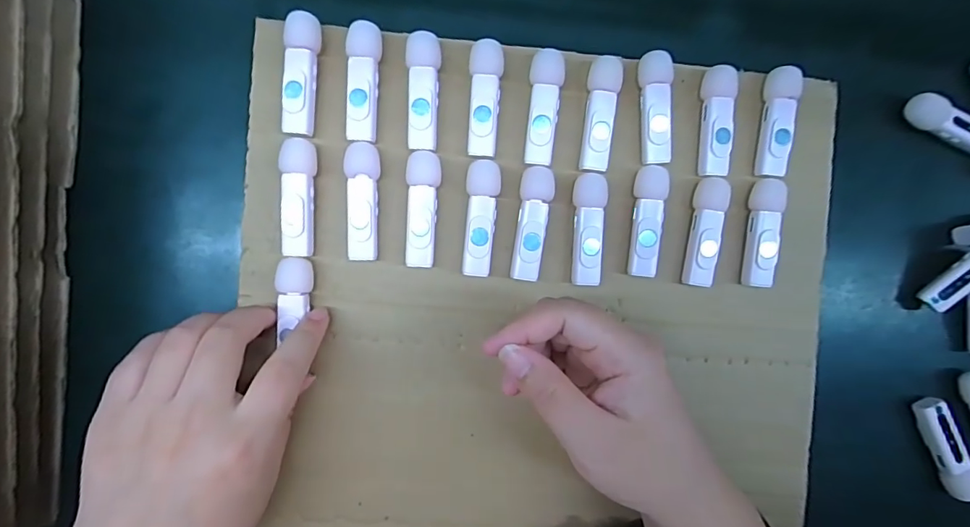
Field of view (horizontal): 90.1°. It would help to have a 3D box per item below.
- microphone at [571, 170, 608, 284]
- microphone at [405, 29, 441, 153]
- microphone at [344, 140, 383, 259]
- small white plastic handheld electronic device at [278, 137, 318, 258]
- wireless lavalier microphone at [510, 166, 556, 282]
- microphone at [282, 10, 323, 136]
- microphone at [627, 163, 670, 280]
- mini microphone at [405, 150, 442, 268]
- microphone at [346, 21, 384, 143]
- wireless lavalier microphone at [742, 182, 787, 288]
[{"bbox_3d":[0.060,-0.020,0.284,0.018,0.015,0.064,1,90,-5],"label":"microphone"},{"bbox_3d":[-0.035,-0.096,0.273,0.018,0.011,0.063,3,90,-5],"label":"microphone"},{"bbox_3d":[-0.069,-0.035,0.274,0.018,0.014,0.065,2,90,-5],"label":"microphone"},{"bbox_3d":[-0.104,-0.036,0.271,0.018,0.016,0.063,3,90,-5],"label":"small white plastic handheld electronic device"},{"bbox_3d":[0.028,-0.023,0.279,0.018,0.013,0.065,6,90,-5],"label":"wireless lavalier microphone"},{"bbox_3d":[-0.102,-0.104,0.268,0.017,0.016,0.064,7,90,-5],"label":"microphone"},{"bbox_3d":[0.095,-0.025,0.287,0.016,0.016,0.064,6,90,-5],"label":"microphone"},{"bbox_3d":[-0.036,-0.030,0.277,0.018,0.013,0.064,4,90,-5],"label":"mini microphone"},{"bbox_3d":[-0.068,-0.100,0.272,0.017,0.014,0.063,4,90,-5],"label":"microphone"},{"bbox_3d":[0.167,-0.018,0.293,0.014,0.020,0.063,6,90,-5],"label":"wireless lavalier microphone"}]

